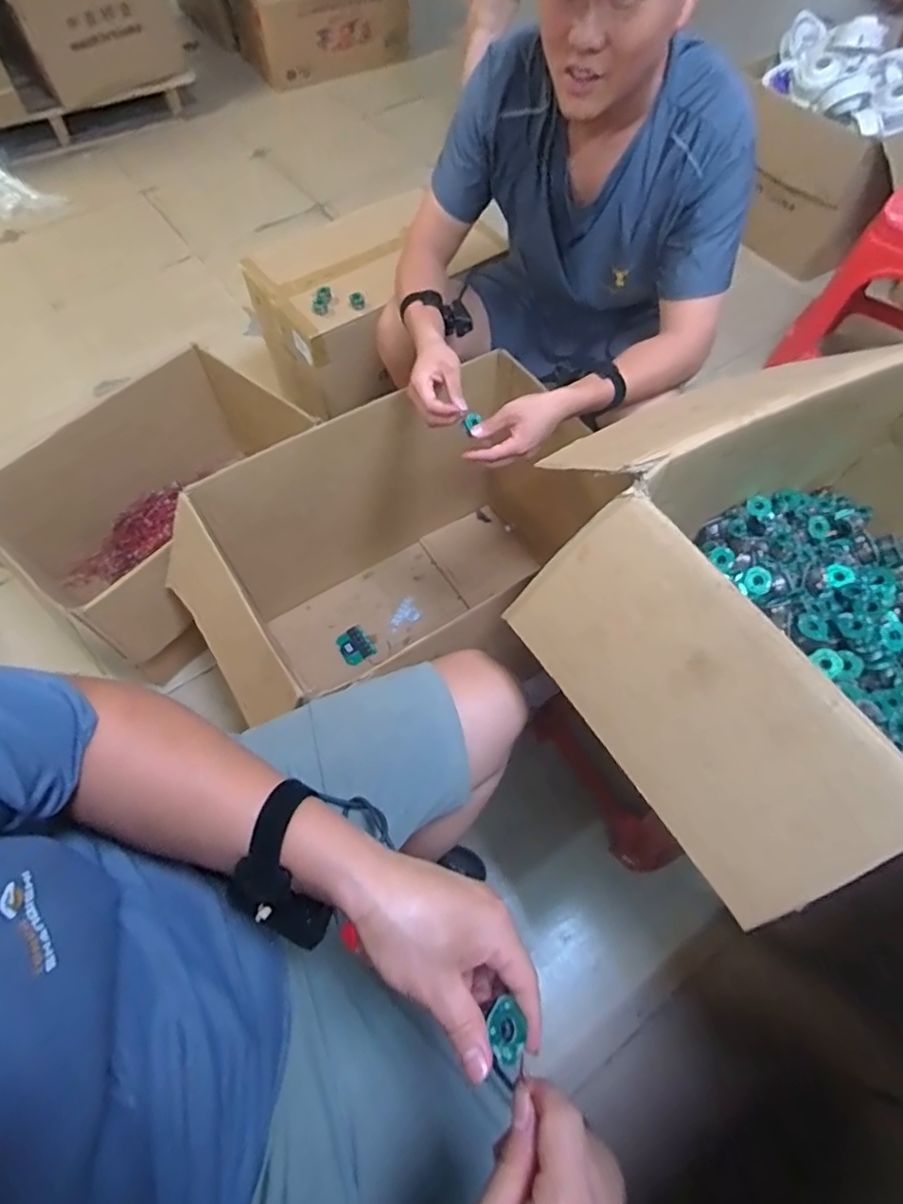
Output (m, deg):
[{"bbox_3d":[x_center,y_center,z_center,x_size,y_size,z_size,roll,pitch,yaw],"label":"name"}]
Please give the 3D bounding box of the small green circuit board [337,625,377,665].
[{"bbox_3d":[-0.217,0.098,1.320,0.069,0.015,0.089,-33,66,-16],"label":"small green circuit board"}]

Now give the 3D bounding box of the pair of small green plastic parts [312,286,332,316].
[{"bbox_3d":[-0.280,-0.652,1.275,0.035,0.023,0.064,13,62,8],"label":"pair of small green plastic parts"}]

